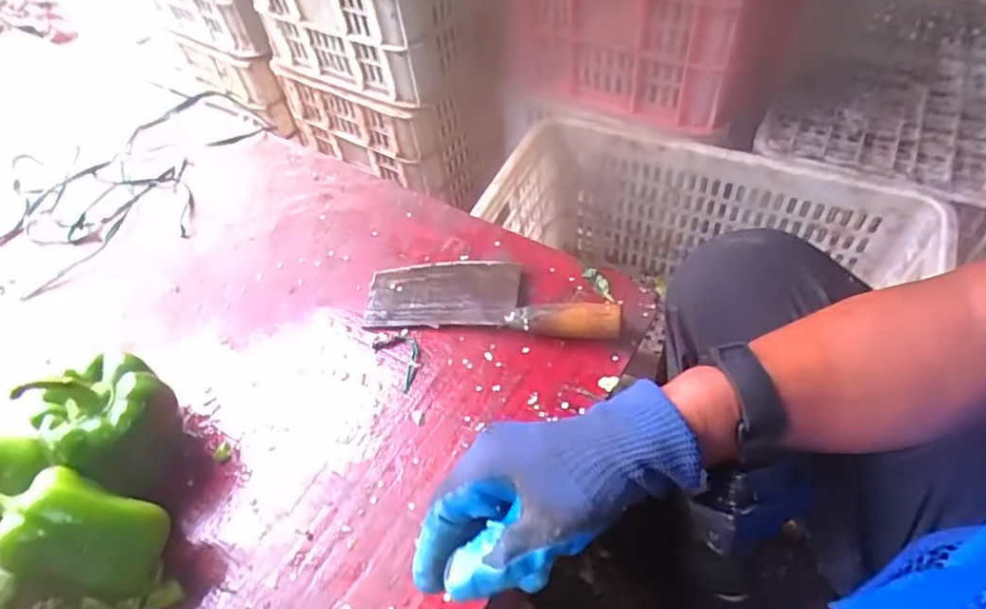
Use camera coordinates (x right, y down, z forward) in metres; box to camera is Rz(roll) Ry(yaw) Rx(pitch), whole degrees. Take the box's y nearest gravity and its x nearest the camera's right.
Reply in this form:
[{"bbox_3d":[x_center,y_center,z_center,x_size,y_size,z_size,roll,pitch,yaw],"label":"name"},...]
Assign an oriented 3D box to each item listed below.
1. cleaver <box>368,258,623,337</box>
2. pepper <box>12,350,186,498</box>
[{"bbox_3d":[-0.003,-0.015,0.555,0.241,0.032,0.084,5,55,9],"label":"cleaver"},{"bbox_3d":[-0.292,0.092,0.458,0.078,0.115,0.080,-3,54,4],"label":"pepper"}]

